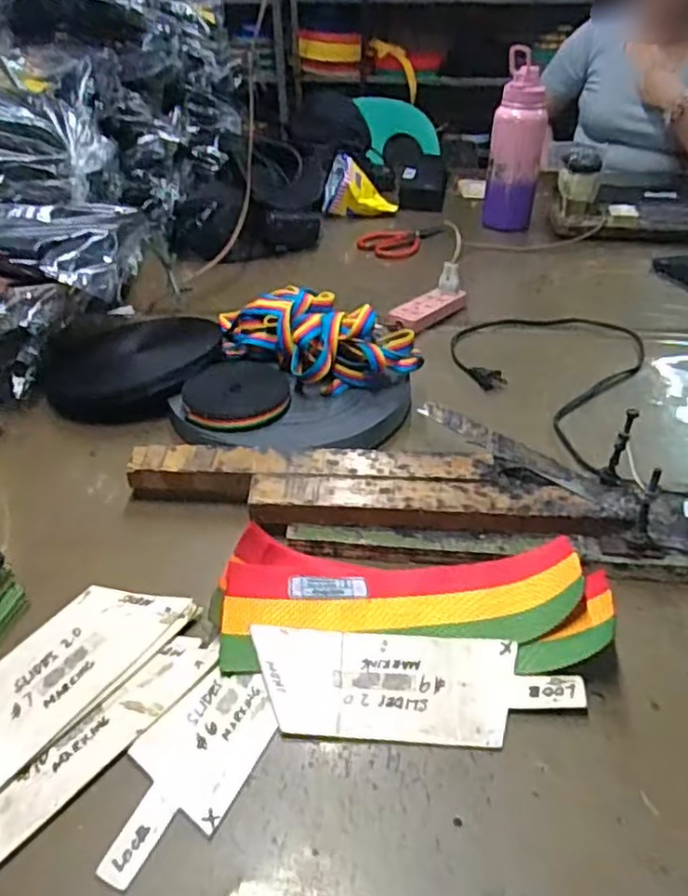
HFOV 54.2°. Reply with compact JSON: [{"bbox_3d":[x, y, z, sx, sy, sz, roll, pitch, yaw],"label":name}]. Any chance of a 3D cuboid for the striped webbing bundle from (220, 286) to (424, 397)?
[{"bbox_3d":[-0.046,-0.129,0.735,0.249,0.073,0.098,25,44,27],"label":"striped webbing bundle"}]

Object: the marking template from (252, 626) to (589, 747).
[{"bbox_3d":[0.049,0.162,0.461,0.217,0.007,0.073,3,48,1],"label":"marking template"}]

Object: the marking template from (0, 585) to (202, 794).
[{"bbox_3d":[-0.209,0.166,0.458,0.083,0.005,0.221,27,44,25],"label":"marking template"}]

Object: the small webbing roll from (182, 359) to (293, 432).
[{"bbox_3d":[-0.108,-0.056,0.680,0.108,0.017,0.096,-33,52,-32],"label":"small webbing roll"}]

